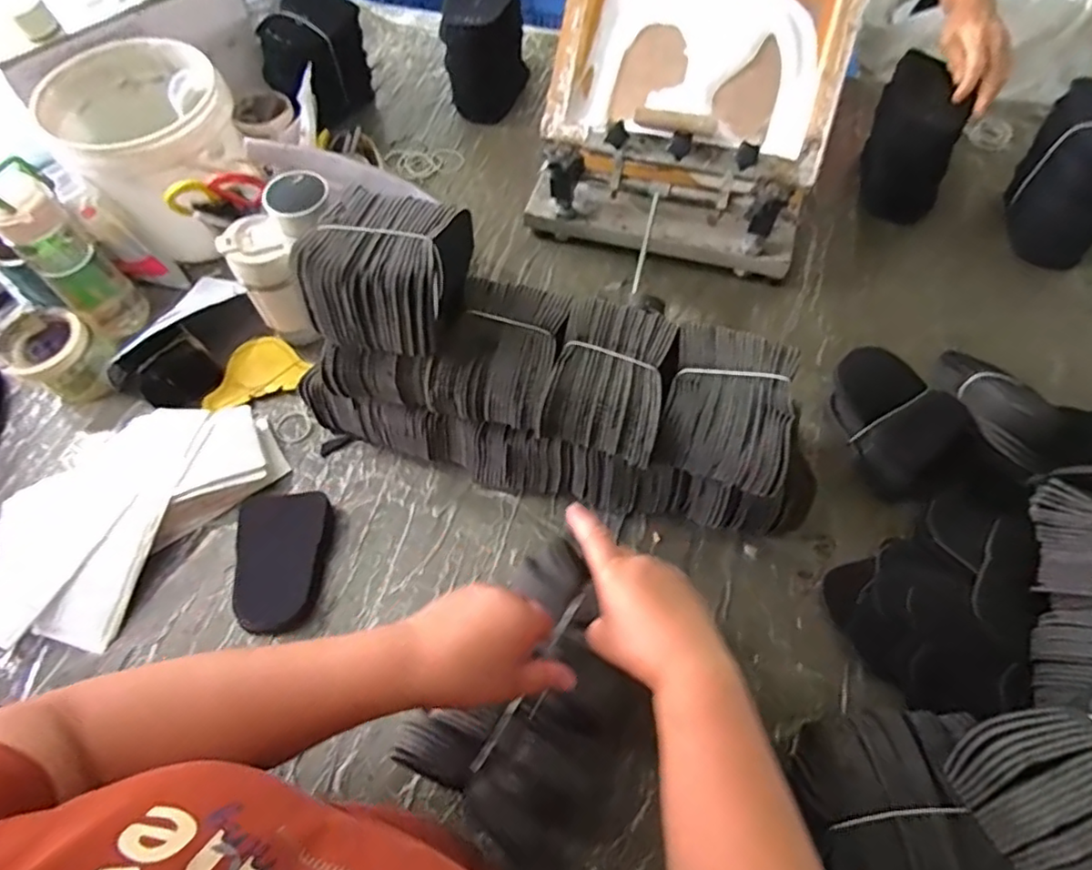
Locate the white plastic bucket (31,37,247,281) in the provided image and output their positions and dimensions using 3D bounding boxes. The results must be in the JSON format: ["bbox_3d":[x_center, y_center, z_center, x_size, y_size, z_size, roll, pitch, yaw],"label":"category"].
[{"bbox_3d":[-0.500,-0.365,0.798,0.191,0.192,0.207,0,62,0],"label":"white plastic bucket"}]

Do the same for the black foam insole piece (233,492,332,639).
[{"bbox_3d":[-0.278,0.131,0.633,0.088,0.009,0.144,-5,62,-3],"label":"black foam insole piece"}]

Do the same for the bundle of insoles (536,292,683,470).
[{"bbox_3d":[0.063,-0.052,0.586,0.111,0.064,0.143,17,64,9],"label":"bundle of insoles"}]

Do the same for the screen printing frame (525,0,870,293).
[{"bbox_3d":[0.180,-0.423,0.774,0.348,0.256,0.268,15,63,8],"label":"screen printing frame"}]

